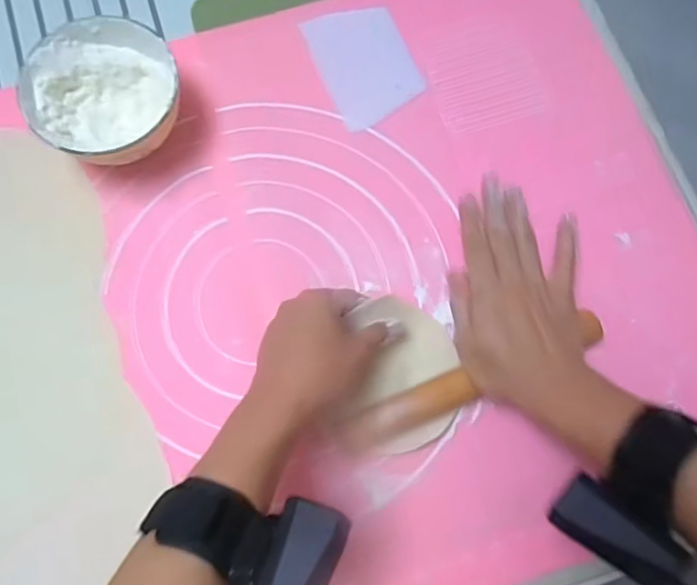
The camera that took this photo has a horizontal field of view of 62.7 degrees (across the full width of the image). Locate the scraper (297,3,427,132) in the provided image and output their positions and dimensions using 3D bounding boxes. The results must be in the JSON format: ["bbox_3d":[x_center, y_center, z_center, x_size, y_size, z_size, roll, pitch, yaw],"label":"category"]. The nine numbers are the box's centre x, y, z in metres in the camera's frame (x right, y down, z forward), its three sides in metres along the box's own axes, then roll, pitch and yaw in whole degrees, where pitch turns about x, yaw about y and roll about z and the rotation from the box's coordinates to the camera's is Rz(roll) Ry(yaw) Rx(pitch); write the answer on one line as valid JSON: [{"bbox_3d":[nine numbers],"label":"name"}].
[{"bbox_3d":[0.015,-0.202,0.500,0.076,0.004,0.108,-25,82,1],"label":"scraper"}]

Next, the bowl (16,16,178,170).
[{"bbox_3d":[-0.190,-0.152,0.463,0.114,0.064,0.122,0,76,-1],"label":"bowl"}]

